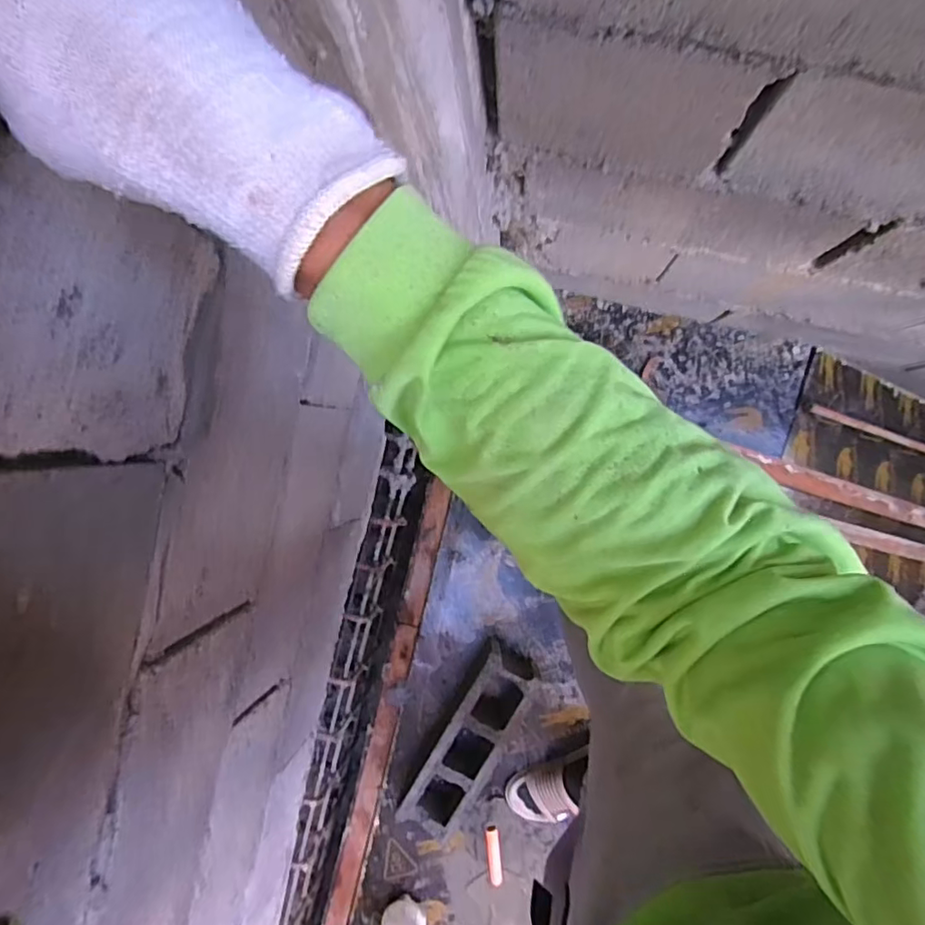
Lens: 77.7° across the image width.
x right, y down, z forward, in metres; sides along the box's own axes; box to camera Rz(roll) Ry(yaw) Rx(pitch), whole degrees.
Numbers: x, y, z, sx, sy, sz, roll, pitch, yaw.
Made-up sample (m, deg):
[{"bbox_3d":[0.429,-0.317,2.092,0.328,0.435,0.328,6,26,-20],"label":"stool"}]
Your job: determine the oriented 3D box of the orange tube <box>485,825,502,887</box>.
[{"bbox_3d":[0.066,0.817,1.194,0.030,0.033,0.142,-4,91,6],"label":"orange tube"}]

